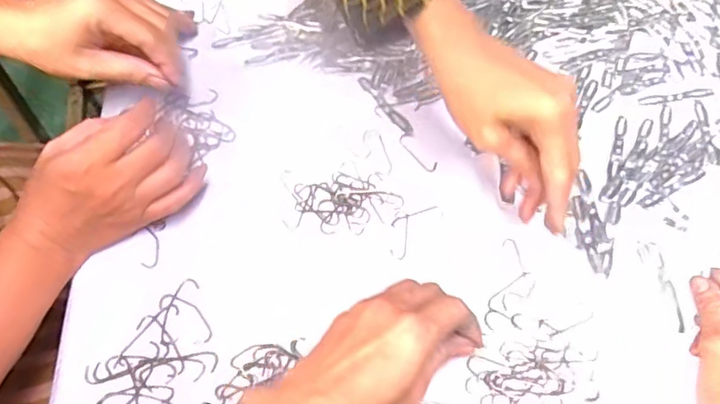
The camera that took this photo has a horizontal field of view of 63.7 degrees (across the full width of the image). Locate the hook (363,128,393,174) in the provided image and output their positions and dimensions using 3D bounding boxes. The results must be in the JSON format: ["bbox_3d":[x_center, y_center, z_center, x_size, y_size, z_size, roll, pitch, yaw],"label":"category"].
[{"bbox_3d":[0.014,-0.042,0.477,0.018,0.004,0.045,-12,63,-6],"label":"hook"}]

